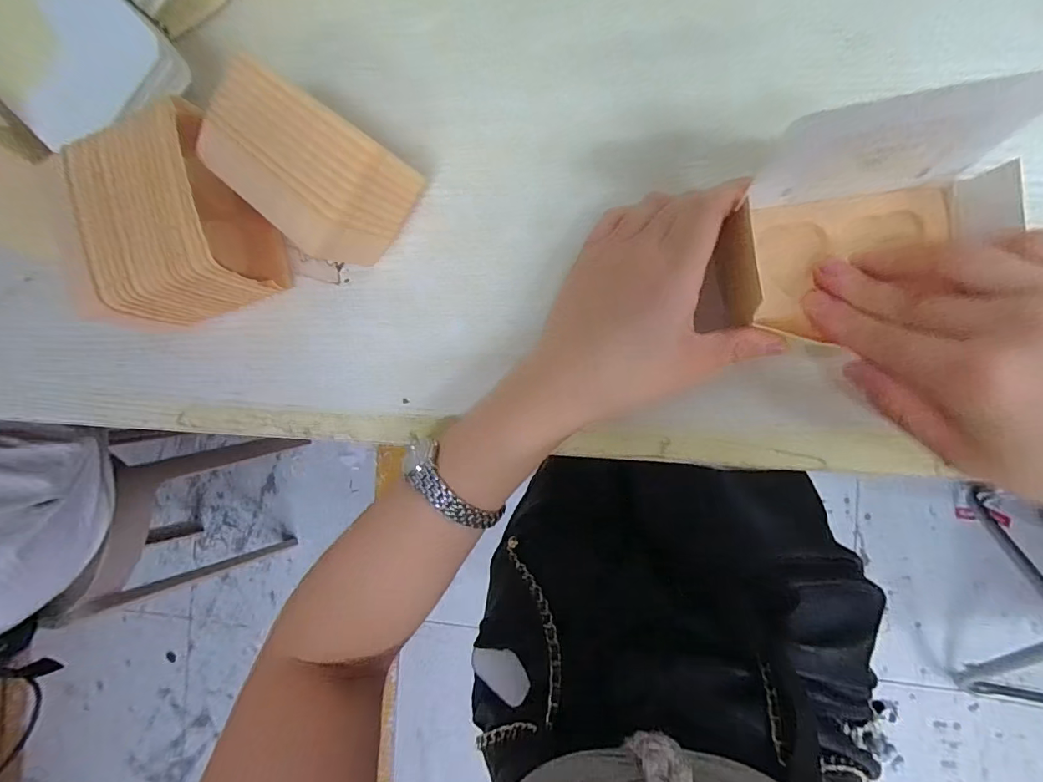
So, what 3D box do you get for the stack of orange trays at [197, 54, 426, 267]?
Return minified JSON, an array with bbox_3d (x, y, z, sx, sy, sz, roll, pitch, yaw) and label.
[{"bbox_3d":[-0.117,-0.120,0.271,0.092,0.070,0.063,36,95,8],"label":"stack of orange trays"}]

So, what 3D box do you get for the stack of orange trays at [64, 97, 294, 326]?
[{"bbox_3d":[-0.202,-0.100,0.282,0.092,0.069,0.095,-19,86,9],"label":"stack of orange trays"}]

